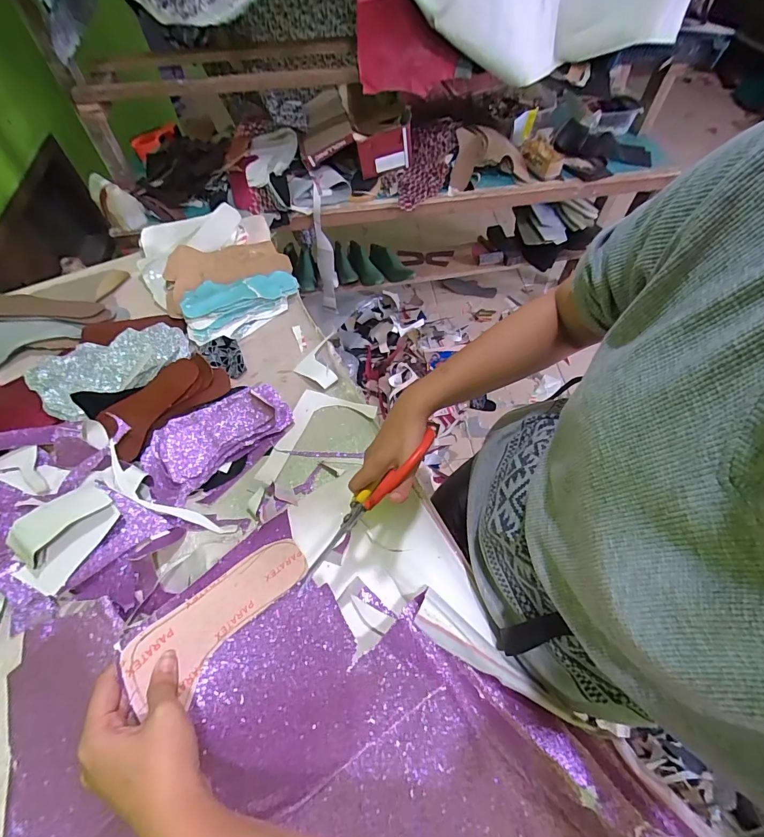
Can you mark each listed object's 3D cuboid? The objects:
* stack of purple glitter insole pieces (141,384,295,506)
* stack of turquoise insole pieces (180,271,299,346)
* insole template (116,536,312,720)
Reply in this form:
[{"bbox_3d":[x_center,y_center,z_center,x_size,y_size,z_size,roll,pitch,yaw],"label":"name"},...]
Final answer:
[{"bbox_3d":[-0.237,0.026,0.585,0.210,0.037,0.113,-34,64,-17],"label":"stack of purple glitter insole pieces"},{"bbox_3d":[-0.248,-0.210,0.727,0.202,0.043,0.121,-22,61,-11],"label":"stack of turquoise insole pieces"},{"bbox_3d":[-0.133,0.161,0.340,0.151,0.011,0.062,-43,108,-27],"label":"insole template"}]

